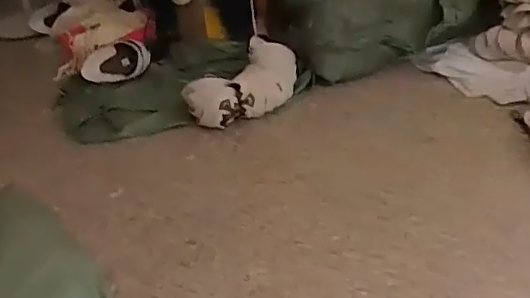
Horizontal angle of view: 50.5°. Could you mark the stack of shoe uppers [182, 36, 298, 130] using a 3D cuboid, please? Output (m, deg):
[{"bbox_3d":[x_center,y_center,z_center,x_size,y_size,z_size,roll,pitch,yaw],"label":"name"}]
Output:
[{"bbox_3d":[-0.040,-0.205,1.672,0.213,0.095,0.409,17,40,30],"label":"stack of shoe uppers"}]

